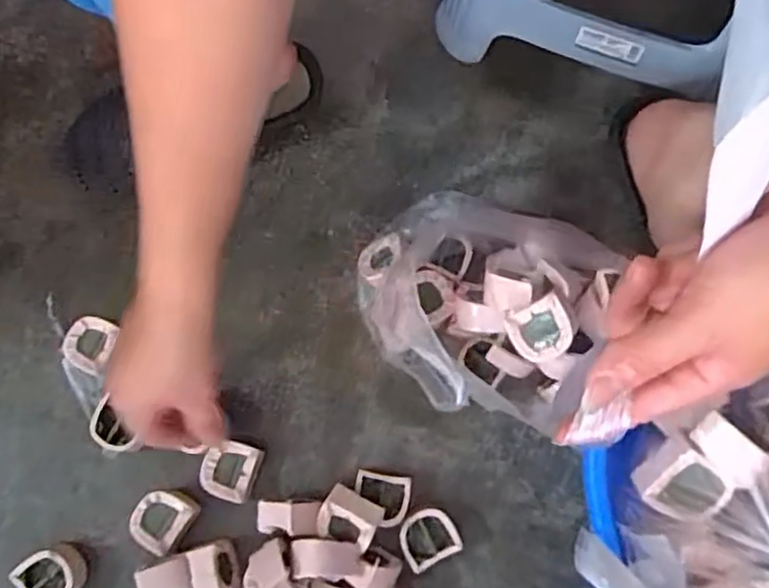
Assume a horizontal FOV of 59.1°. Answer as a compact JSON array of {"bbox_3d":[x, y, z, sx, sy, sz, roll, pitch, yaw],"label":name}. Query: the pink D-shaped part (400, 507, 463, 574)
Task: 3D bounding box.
[{"bbox_3d":[0.035,0.201,0.567,0.047,0.031,0.042,-26,79,-5],"label":"pink D-shaped part"}]

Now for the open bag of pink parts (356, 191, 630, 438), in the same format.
[{"bbox_3d":[0.074,0.001,0.551,0.196,0.138,0.155,33,80,7],"label":"open bag of pink parts"}]

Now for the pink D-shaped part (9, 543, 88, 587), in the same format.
[{"bbox_3d":[-0.273,0.233,0.558,0.045,0.029,0.046,-38,80,-7],"label":"pink D-shaped part"}]

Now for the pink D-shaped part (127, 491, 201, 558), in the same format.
[{"bbox_3d":[-0.185,0.187,0.569,0.042,0.034,0.052,37,81,8],"label":"pink D-shaped part"}]

